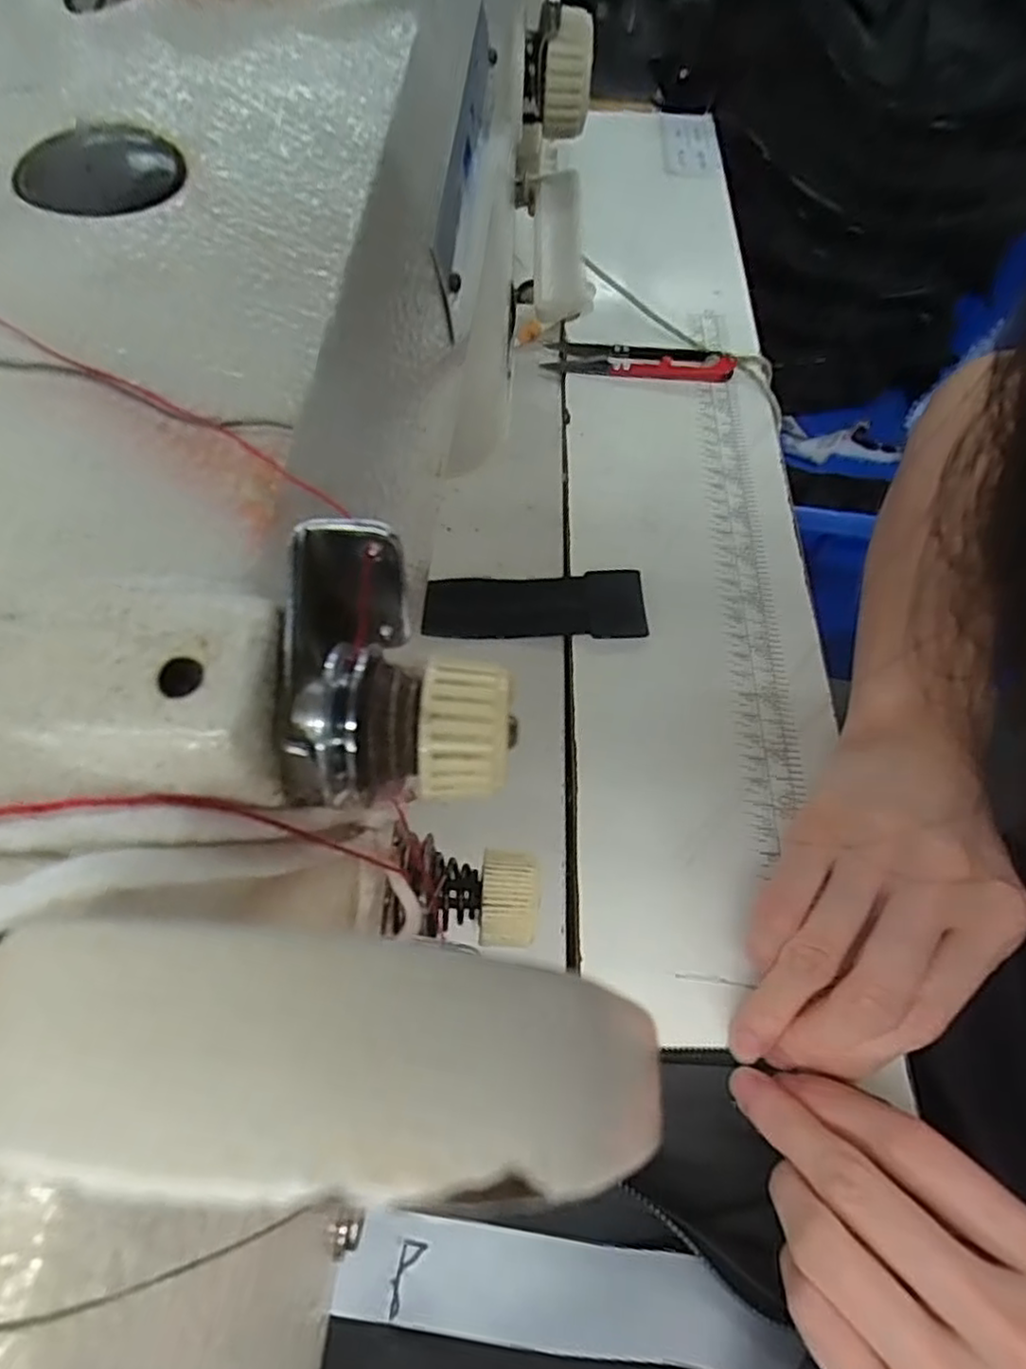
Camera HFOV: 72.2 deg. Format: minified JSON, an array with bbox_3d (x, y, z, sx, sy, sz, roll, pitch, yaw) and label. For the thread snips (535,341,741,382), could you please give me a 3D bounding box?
[{"bbox_3d":[0.070,-0.181,0.392,0.102,0.008,0.022,9,63,2],"label":"thread snips"}]

